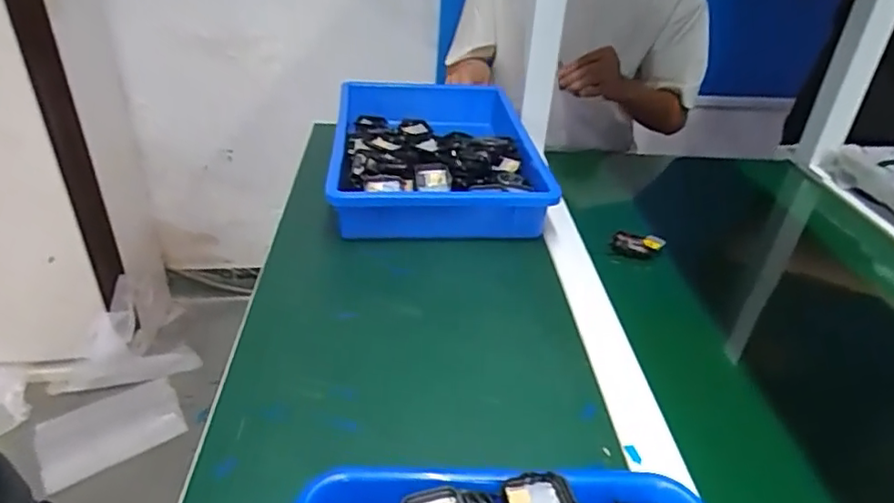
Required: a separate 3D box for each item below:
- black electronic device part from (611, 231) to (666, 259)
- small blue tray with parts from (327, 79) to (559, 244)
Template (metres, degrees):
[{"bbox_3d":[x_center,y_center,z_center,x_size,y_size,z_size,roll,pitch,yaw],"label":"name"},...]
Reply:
[{"bbox_3d":[0.212,-0.007,0.663,0.053,0.032,0.008,17,35,22],"label":"black electronic device part"},{"bbox_3d":[-0.013,-0.137,0.802,0.251,0.078,0.389,-3,32,-3],"label":"small blue tray with parts"}]

